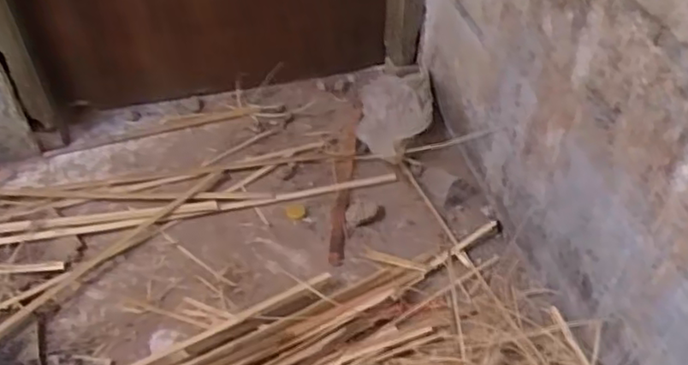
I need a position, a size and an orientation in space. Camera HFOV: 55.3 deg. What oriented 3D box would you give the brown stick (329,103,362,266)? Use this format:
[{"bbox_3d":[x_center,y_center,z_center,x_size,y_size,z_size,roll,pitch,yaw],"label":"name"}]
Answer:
[{"bbox_3d":[0.000,-0.021,1.389,0.042,0.026,0.466,3,46,5],"label":"brown stick"}]

